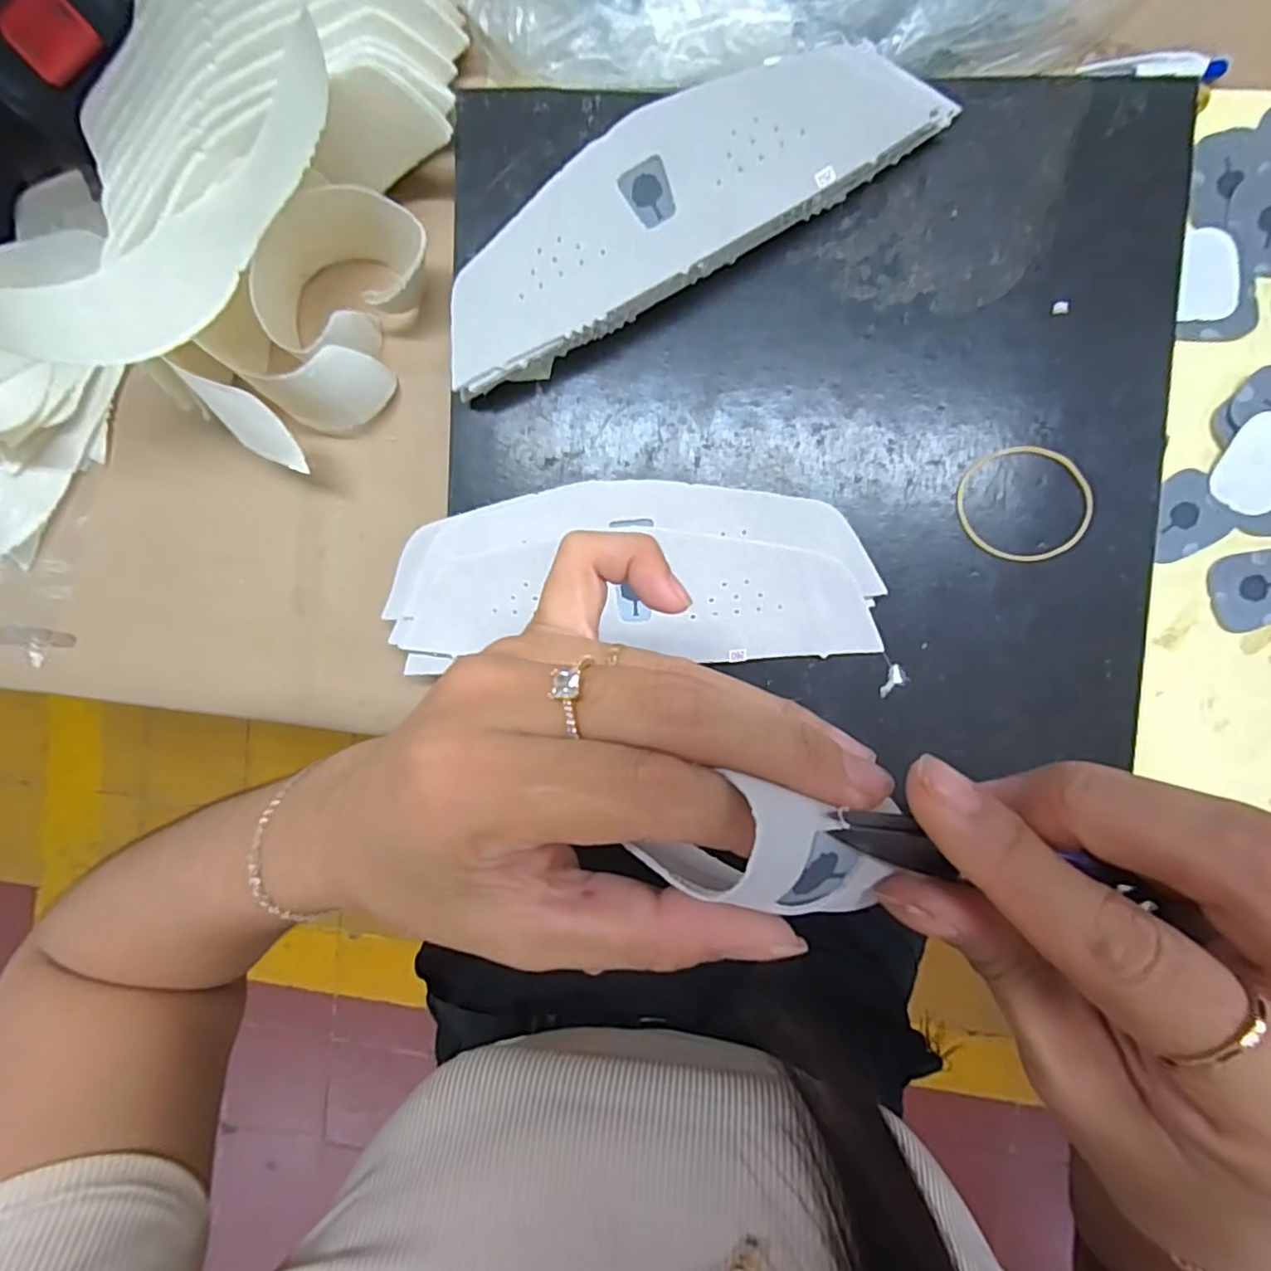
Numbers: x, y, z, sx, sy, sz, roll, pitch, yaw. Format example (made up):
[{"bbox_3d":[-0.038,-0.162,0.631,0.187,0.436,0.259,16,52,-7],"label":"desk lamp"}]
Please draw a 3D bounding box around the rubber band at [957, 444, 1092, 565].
[{"bbox_3d":[0.160,-0.054,0.256,0.052,0.004,0.047,-6,93,6],"label":"rubber band"}]

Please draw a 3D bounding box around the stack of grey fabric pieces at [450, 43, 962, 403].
[{"bbox_3d":[0.013,-0.169,0.251,0.206,0.030,0.058,-27,91,7],"label":"stack of grey fabric pieces"}]

